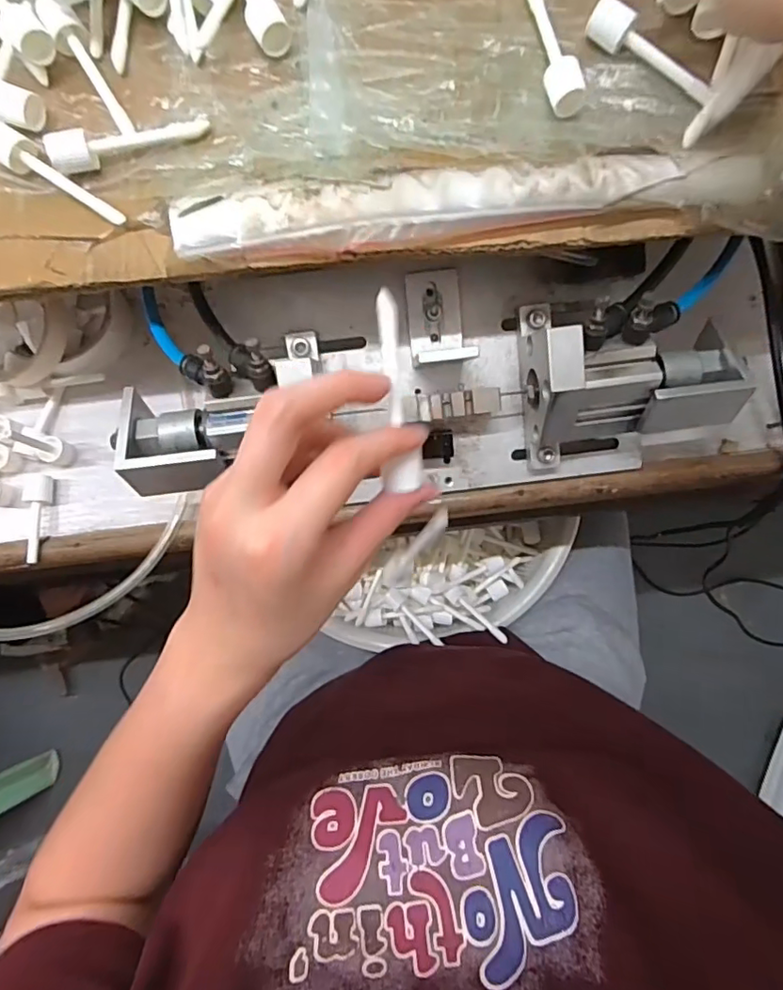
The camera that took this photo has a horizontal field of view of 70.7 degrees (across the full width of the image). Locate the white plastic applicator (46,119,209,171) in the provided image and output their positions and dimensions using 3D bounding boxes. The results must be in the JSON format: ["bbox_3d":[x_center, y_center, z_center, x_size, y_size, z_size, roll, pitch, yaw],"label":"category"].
[{"bbox_3d":[-0.140,-0.191,0.291,0.081,0.018,0.013,-21,83,-2],"label":"white plastic applicator"}]

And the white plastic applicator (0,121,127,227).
[{"bbox_3d":[-0.182,-0.169,0.293,0.086,0.017,0.019,36,85,5],"label":"white plastic applicator"}]

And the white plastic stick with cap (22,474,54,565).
[{"bbox_3d":[-0.263,0.017,0.406,0.016,0.012,0.065,4,83,1],"label":"white plastic stick with cap"}]

